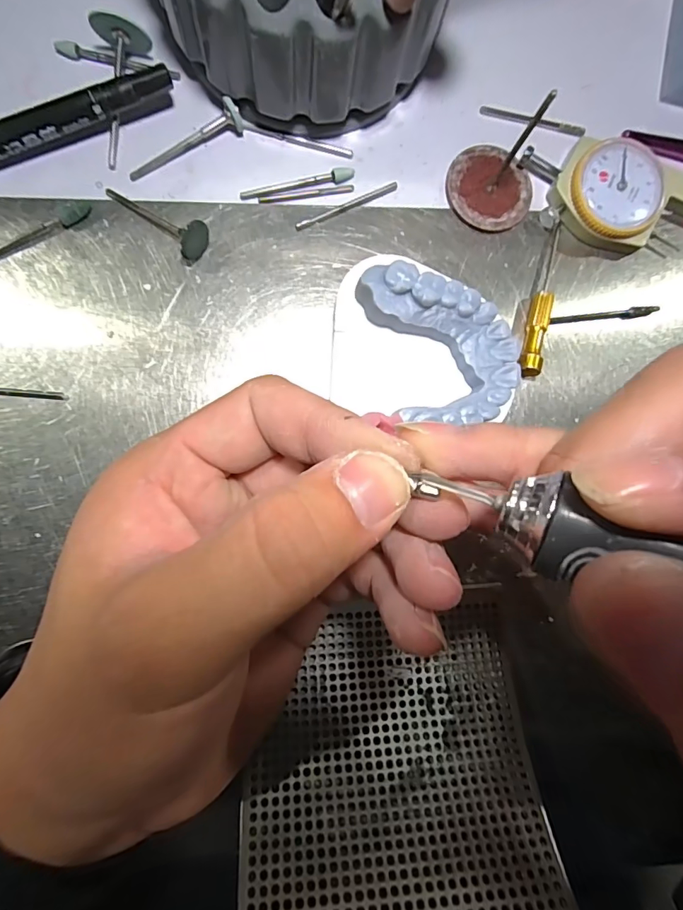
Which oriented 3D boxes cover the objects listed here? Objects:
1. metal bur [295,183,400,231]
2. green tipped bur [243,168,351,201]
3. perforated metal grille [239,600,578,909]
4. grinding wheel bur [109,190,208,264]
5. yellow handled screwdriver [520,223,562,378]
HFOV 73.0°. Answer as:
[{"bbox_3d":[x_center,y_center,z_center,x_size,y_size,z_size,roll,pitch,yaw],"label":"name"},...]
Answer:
[{"bbox_3d":[0.002,-0.097,0.180,0.043,0.004,0.004,-27,91,-5],"label":"metal bur"},{"bbox_3d":[-0.017,-0.104,0.178,0.044,0.004,0.004,-15,90,-5],"label":"green tipped bur"},{"bbox_3d":[0.017,0.103,0.152,0.095,0.009,0.102,-1,55,-5],"label":"perforated metal grille"},{"bbox_3d":[-0.069,-0.087,0.170,0.042,0.011,0.013,32,87,8],"label":"grinding wheel bur"},{"bbox_3d":[0.079,-0.061,0.180,0.007,0.009,0.063,13,88,-5],"label":"yellow handled screwdriver"}]

